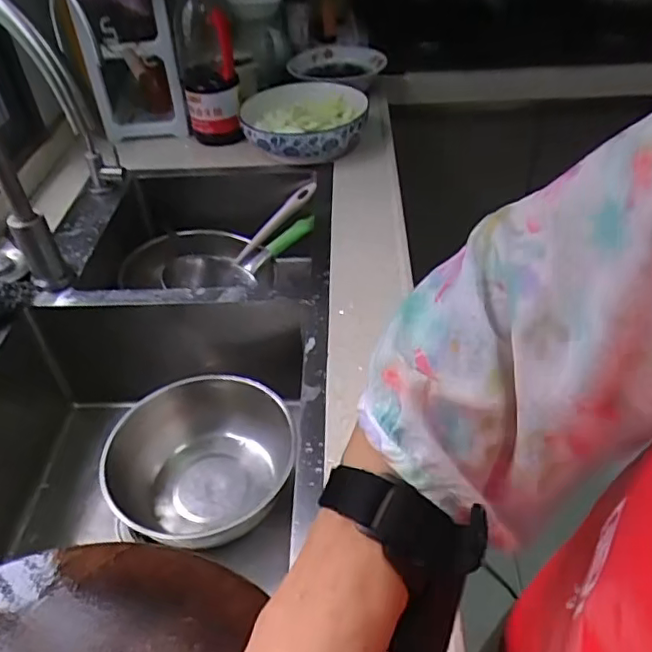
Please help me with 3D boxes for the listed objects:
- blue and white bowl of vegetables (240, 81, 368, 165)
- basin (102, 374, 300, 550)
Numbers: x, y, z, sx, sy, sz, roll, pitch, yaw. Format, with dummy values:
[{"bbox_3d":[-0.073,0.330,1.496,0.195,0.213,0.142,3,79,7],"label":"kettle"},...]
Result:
[{"bbox_3d":[-0.041,-0.387,1.096,0.231,0.071,0.259,-5,42,-2],"label":"blue and white bowl of vegetables"},{"bbox_3d":[-0.156,0.176,0.729,0.208,0.102,0.220,-2,42,2],"label":"basin"}]

